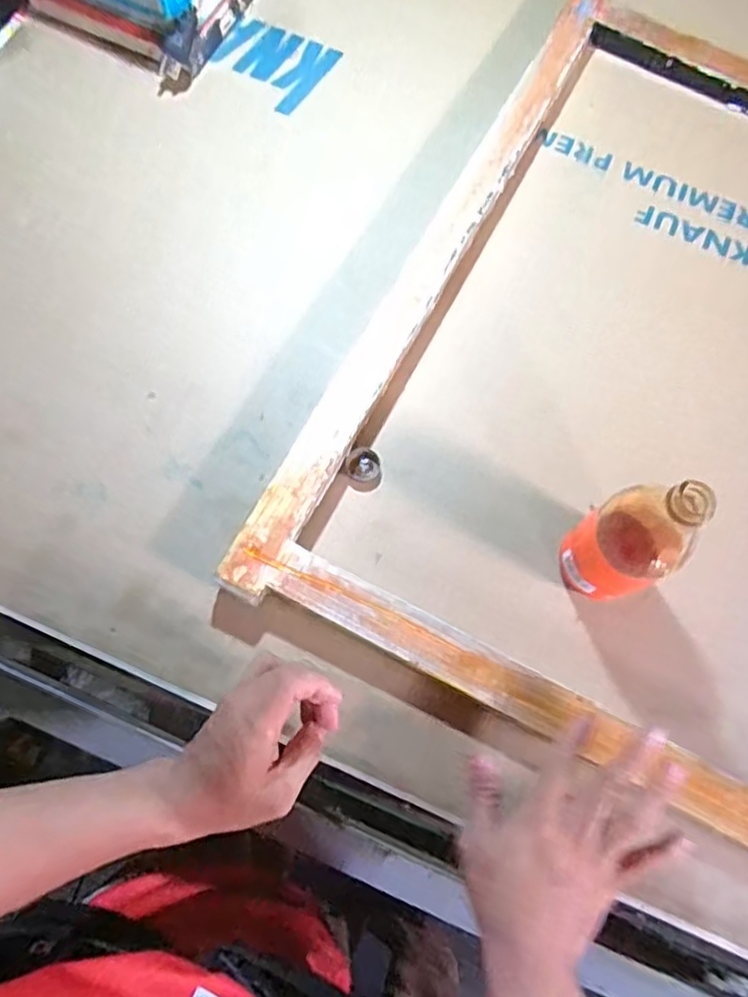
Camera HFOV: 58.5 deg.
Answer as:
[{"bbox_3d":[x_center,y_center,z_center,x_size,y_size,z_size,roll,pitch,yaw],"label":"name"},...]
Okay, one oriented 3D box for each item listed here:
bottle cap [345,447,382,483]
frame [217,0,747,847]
[{"bbox_3d":[-0.009,-0.029,0.572,0.028,0.009,0.029,1,73,-2],"label":"bottle cap"},{"bbox_3d":[0.287,-0.127,0.600,0.544,0.040,0.745,27,74,6],"label":"frame"}]

